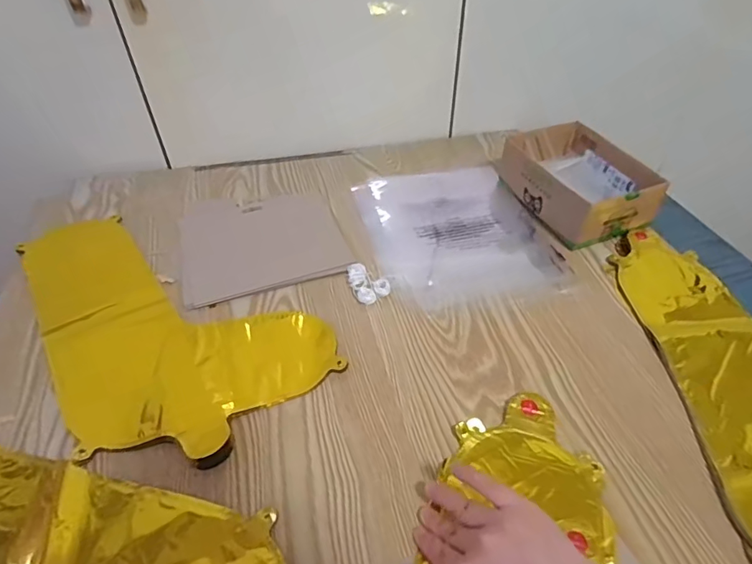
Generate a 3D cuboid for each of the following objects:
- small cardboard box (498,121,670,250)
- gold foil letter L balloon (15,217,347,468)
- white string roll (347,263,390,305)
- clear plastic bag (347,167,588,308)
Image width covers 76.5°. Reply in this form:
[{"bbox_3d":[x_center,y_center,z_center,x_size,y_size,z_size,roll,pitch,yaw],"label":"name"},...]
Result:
[{"bbox_3d":[0.269,-0.137,0.642,0.134,0.068,0.185,-17,47,-17],"label":"small cardboard box"},{"bbox_3d":[-0.239,0.026,0.521,0.228,0.010,0.389,-32,53,-28],"label":"gold foil letter L balloon"},{"bbox_3d":[-0.010,-0.001,0.549,0.039,0.010,0.057,-15,46,-15],"label":"white string roll"},{"bbox_3d":[0.104,-0.069,0.615,0.216,0.012,0.247,-10,45,-10],"label":"clear plastic bag"}]

